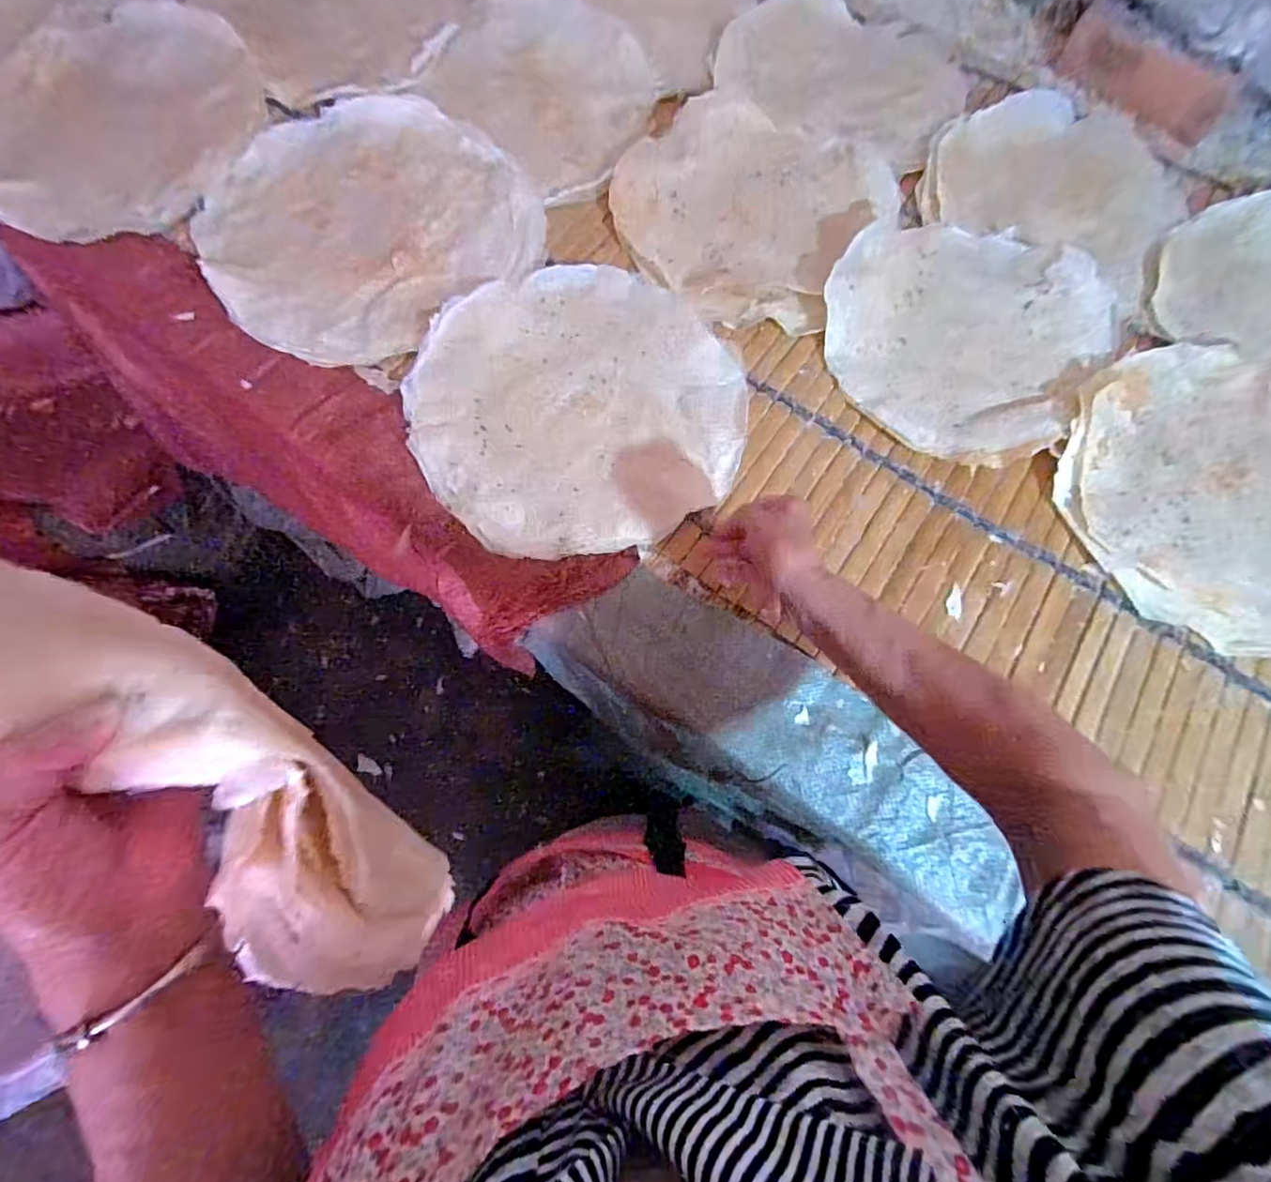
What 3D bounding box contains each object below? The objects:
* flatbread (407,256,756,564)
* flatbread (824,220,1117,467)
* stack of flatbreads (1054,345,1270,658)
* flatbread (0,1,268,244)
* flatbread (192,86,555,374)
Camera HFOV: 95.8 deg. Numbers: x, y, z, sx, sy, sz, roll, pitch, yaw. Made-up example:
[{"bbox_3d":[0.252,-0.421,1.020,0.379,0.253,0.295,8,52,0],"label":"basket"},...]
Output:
[{"bbox_3d":[-0.057,-0.194,0.576,0.322,0.019,0.325,0,73,0],"label":"flatbread"},{"bbox_3d":[0.351,-0.287,0.620,0.279,0.023,0.303,0,73,0],"label":"flatbread"},{"bbox_3d":[0.570,-0.108,0.551,0.287,0.029,0.332,37,76,10],"label":"stack of flatbreads"},{"bbox_3d":[-0.625,-0.567,0.679,0.342,0.014,0.348,0,73,0],"label":"flatbread"},{"bbox_3d":[-0.301,-0.418,0.643,0.337,0.013,0.343,0,73,0],"label":"flatbread"}]

